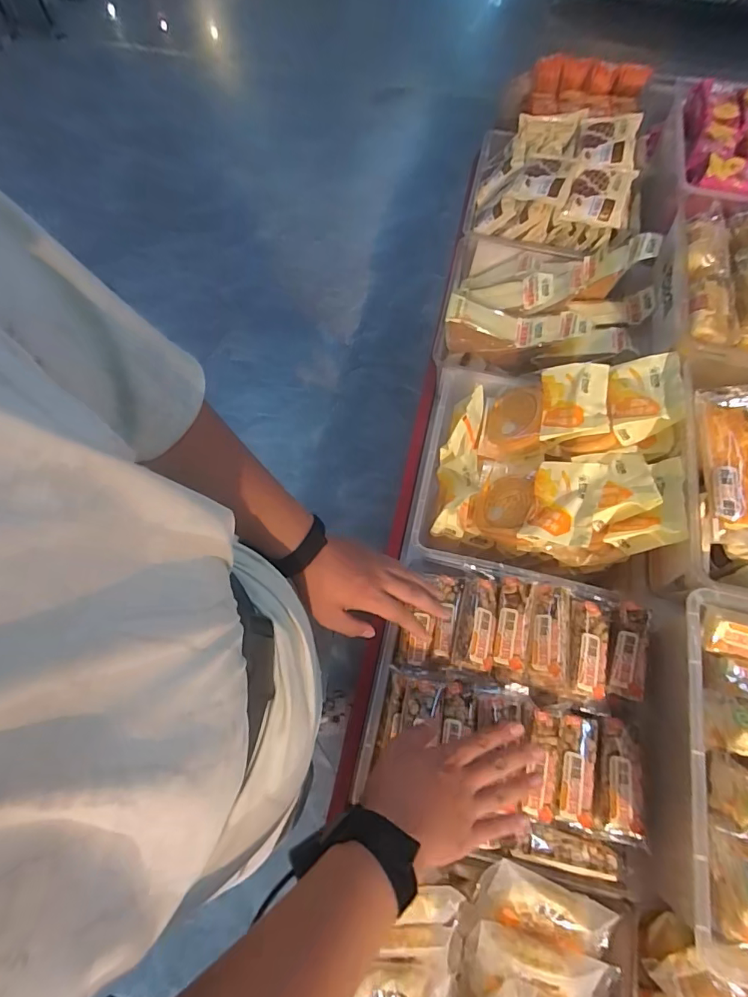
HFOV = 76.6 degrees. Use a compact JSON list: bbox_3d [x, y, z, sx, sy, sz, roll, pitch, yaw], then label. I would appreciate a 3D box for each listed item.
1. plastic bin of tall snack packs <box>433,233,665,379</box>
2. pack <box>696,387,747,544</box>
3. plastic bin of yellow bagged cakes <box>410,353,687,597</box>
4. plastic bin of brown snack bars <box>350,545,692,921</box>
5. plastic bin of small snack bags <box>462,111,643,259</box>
[{"bbox_3d":[0.278,-0.328,0.764,0.307,0.124,0.287,11,67,6],"label":"plastic bin of tall snack packs"},{"bbox_3d":[0.408,-0.043,0.530,0.075,0.037,0.184,12,67,6],"label":"pack"},{"bbox_3d":[0.222,-0.042,0.634,0.282,0.162,0.290,13,68,7],"label":"plastic bin of yellow bagged cakes"},{"bbox_3d":[0.164,0.224,0.525,0.318,0.080,0.296,13,68,6],"label":"plastic bin of brown snack bars"},{"bbox_3d":[0.312,-0.571,0.849,0.262,0.105,0.254,16,68,8],"label":"plastic bin of small snack bags"}]

